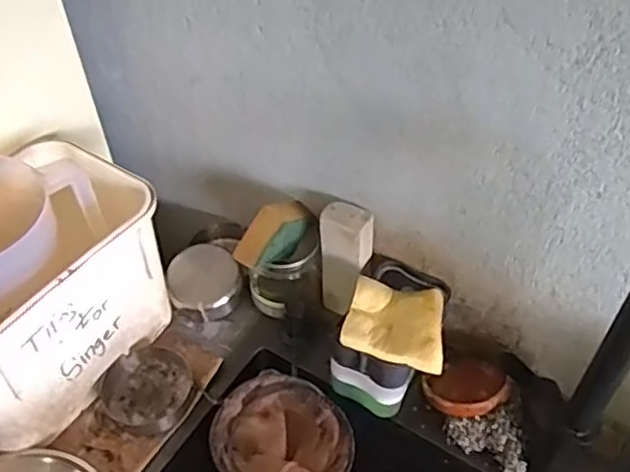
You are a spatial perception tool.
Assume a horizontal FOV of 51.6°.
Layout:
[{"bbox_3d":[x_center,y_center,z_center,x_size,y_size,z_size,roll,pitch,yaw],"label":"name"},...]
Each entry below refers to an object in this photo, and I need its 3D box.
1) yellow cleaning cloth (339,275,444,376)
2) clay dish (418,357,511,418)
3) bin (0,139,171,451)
[{"bbox_3d":[0.088,0.089,0.692,0.103,0.016,0.099,14,49,11],"label":"yellow cleaning cloth"},{"bbox_3d":[0.170,0.171,0.743,0.086,0.015,0.094,-15,20,6],"label":"clay dish"},{"bbox_3d":[-0.314,0.058,0.718,0.186,0.203,0.271,27,52,21],"label":"bin"}]

